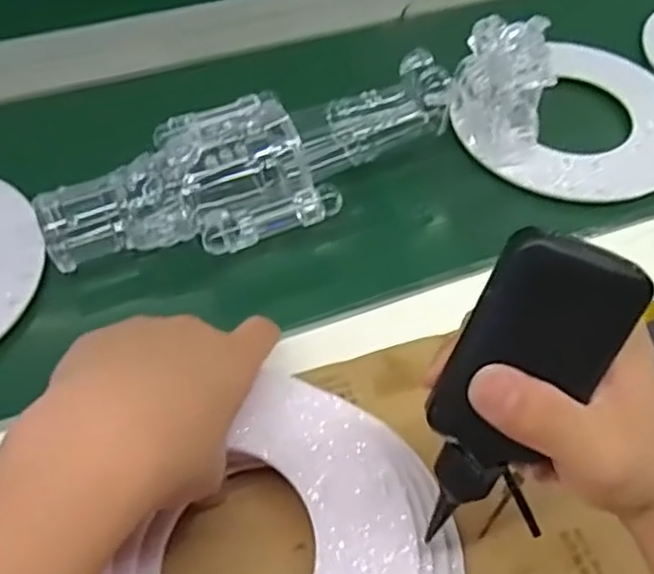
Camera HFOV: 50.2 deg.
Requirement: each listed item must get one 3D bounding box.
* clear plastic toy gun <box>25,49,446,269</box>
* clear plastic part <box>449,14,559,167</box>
[{"bbox_3d":[-0.051,-0.088,0.490,0.295,0.056,0.121,-20,56,-14],"label":"clear plastic toy gun"},{"bbox_3d":[0.130,-0.154,0.522,0.053,0.092,0.077,-6,53,-4],"label":"clear plastic part"}]

